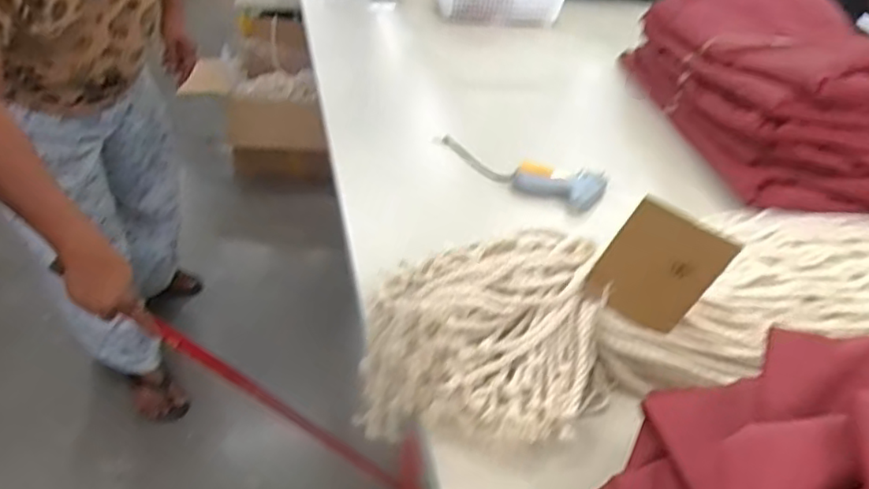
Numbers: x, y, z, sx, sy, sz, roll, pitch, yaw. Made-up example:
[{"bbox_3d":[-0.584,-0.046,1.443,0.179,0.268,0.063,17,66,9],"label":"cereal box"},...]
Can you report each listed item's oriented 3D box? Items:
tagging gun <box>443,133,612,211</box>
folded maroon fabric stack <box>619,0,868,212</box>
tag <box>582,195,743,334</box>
[{"bbox_3d":[0.112,-0.107,0.894,0.256,0.037,0.090,19,37,19],"label":"tagging gun"},{"bbox_3d":[0.576,-0.268,1.015,0.336,0.193,0.538,2,35,-5],"label":"folded maroon fabric stack"},{"bbox_3d":[0.186,0.022,0.528,0.087,0.105,0.009,28,33,1],"label":"tag"}]

